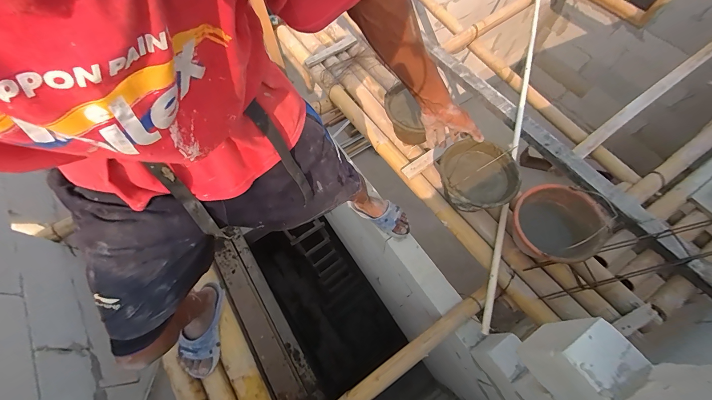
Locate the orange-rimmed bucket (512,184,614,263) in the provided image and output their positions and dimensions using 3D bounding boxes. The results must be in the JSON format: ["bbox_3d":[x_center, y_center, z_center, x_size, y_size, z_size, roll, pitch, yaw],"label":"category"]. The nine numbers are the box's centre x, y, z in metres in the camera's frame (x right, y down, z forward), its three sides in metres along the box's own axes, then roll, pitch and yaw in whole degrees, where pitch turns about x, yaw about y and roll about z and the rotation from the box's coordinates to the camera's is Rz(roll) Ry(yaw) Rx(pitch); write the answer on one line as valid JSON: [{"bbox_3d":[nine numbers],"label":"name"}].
[{"bbox_3d":[0.591,0.085,0.948,0.216,0.201,0.249,-18,66,-4],"label":"orange-rimmed bucket"}]

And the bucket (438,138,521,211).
[{"bbox_3d":[0.400,-0.064,1.047,0.239,0.172,0.253,-1,66,3],"label":"bucket"}]

